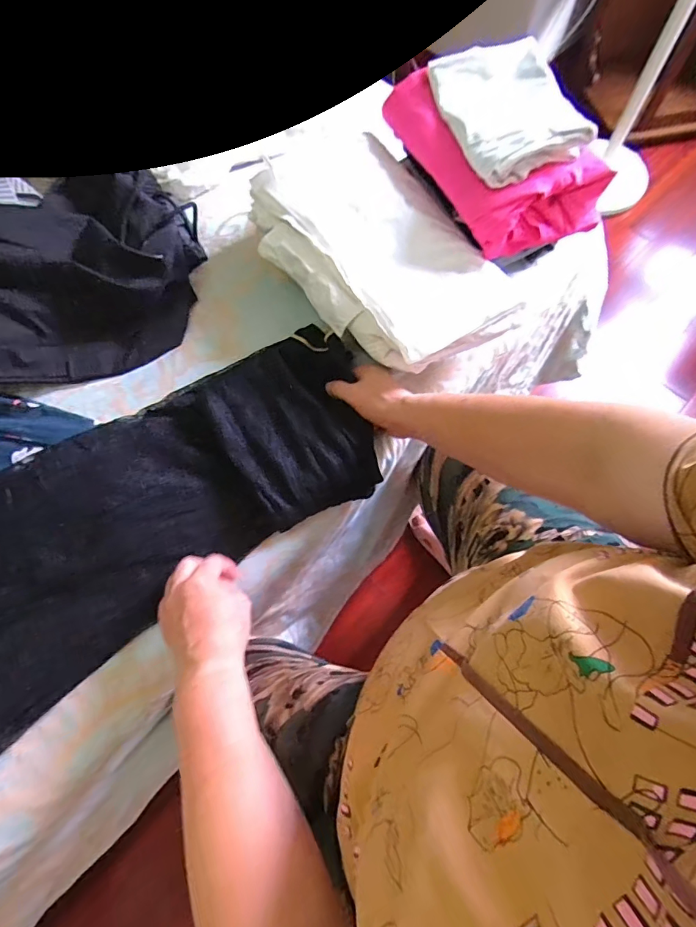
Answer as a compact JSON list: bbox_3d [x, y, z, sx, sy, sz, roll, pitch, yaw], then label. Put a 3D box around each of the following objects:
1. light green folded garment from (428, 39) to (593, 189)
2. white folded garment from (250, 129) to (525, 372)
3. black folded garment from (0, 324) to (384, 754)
[{"bbox_3d":[0.194,-0.441,0.555,0.153,0.033,0.219,-10,69,-2],"label":"light green folded garment"},{"bbox_3d":[0.035,-0.276,0.574,0.229,0.055,0.339,-29,73,-13],"label":"white folded garment"},{"bbox_3d":[-0.217,0.046,0.519,0.561,0.041,0.240,-35,74,-11],"label":"black folded garment"}]

